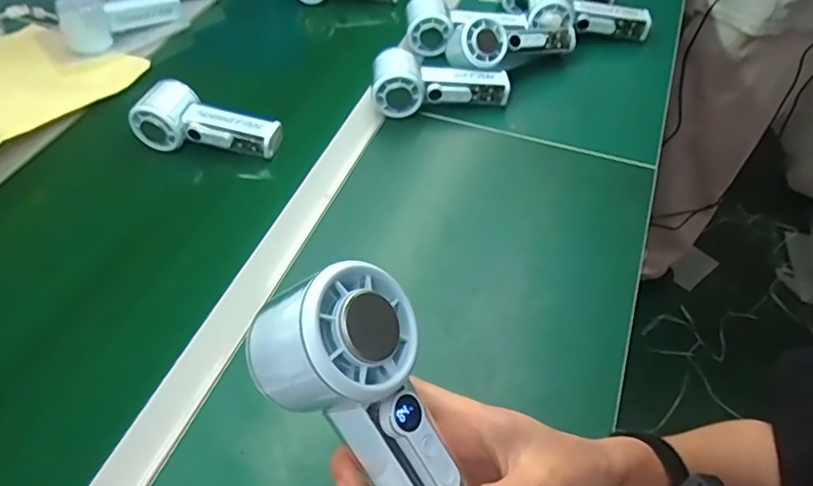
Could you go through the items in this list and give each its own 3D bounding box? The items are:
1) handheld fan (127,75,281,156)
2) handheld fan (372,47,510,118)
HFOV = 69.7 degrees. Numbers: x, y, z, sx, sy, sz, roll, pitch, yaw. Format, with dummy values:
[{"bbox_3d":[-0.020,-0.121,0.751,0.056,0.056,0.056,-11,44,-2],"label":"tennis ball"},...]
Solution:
[{"bbox_3d":[-0.211,-0.128,0.633,0.156,0.059,0.058,9,51,10],"label":"handheld fan"},{"bbox_3d":[0.039,-0.179,0.654,0.149,0.057,0.058,-1,50,2],"label":"handheld fan"}]

